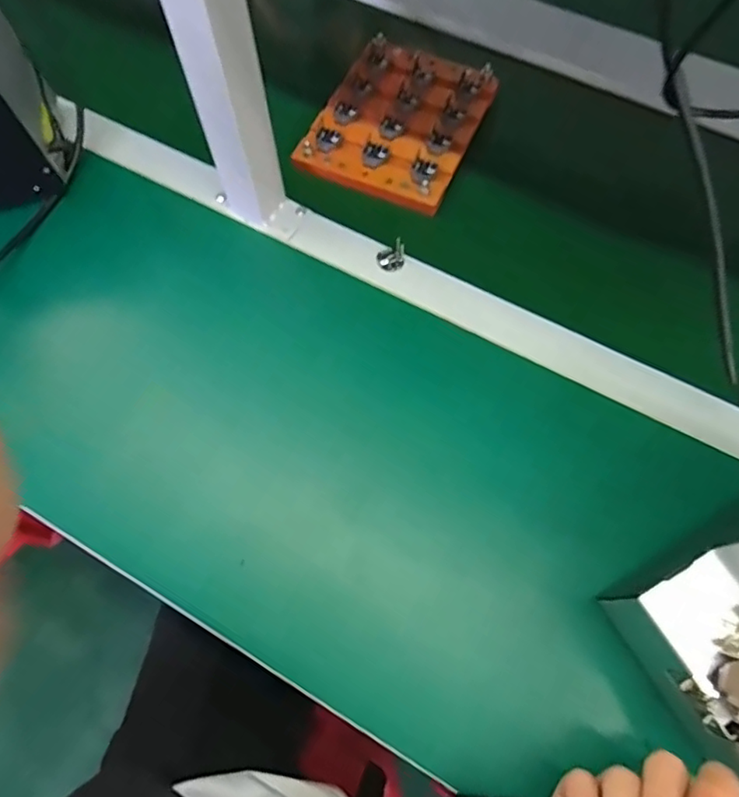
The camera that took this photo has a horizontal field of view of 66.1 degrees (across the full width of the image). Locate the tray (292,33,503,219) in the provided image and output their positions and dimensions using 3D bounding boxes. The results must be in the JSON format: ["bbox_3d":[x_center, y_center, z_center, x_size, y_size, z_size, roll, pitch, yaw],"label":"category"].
[{"bbox_3d":[0.031,-0.274,0.560,0.142,0.016,0.186,23,68,10],"label":"tray"}]

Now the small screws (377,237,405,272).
[{"bbox_3d":[0.019,-0.128,0.498,0.023,0.027,0.019,1,66,1],"label":"small screws"}]

